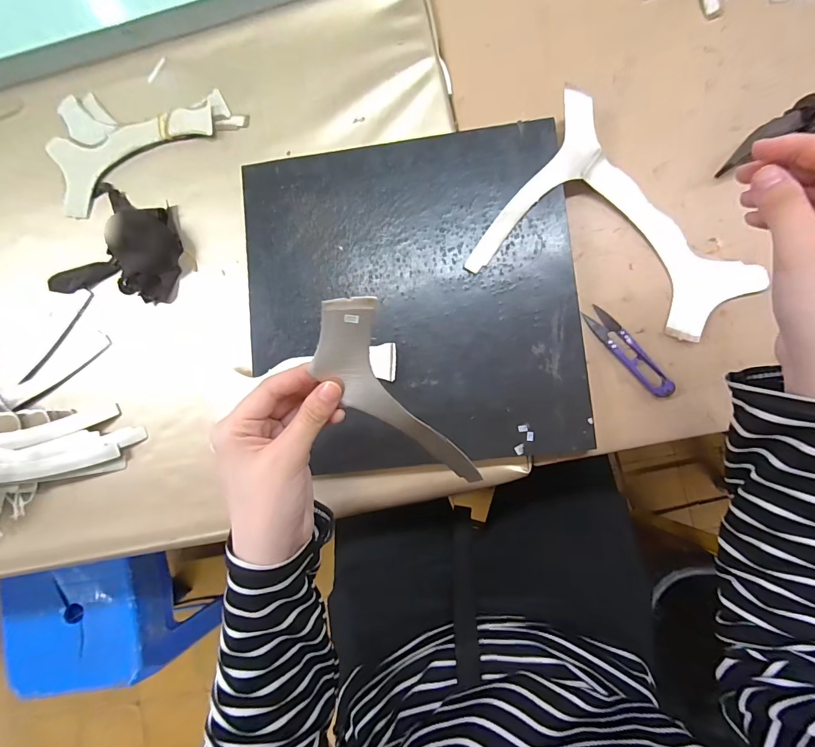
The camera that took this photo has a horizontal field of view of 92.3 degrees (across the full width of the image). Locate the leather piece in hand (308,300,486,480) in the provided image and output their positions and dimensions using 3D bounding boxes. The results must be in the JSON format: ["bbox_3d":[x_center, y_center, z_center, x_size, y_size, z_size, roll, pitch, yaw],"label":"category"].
[{"bbox_3d":[-0.004,0.026,0.265,0.052,0.021,0.185,-35,125,3],"label":"leather piece in hand"}]

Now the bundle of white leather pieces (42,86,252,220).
[{"bbox_3d":[-0.284,-0.261,0.412,0.206,0.006,0.116,-23,86,4],"label":"bundle of white leather pieces"}]

